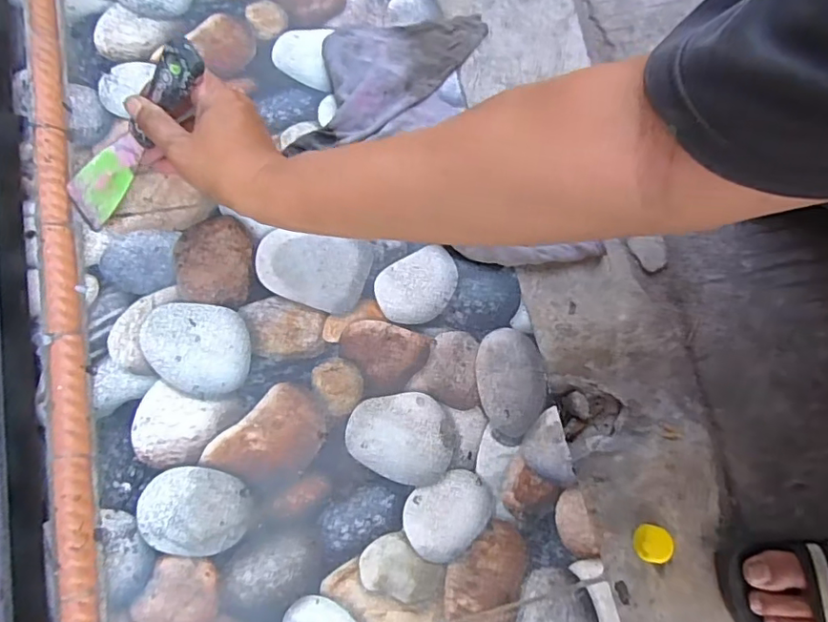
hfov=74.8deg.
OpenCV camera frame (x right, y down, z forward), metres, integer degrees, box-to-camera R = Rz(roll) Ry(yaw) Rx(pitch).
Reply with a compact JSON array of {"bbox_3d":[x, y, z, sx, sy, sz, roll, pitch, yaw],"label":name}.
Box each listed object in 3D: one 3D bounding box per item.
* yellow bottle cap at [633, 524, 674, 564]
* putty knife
[{"bbox_3d":[0.206,0.200,0.466,0.030,0.014,0.029,0,76,1],"label":"yellow bottle cap"},{"bbox_3d":[-0.224,-0.135,0.429,0.207,0.023,0.041,-29,73,37],"label":"putty knife"}]

